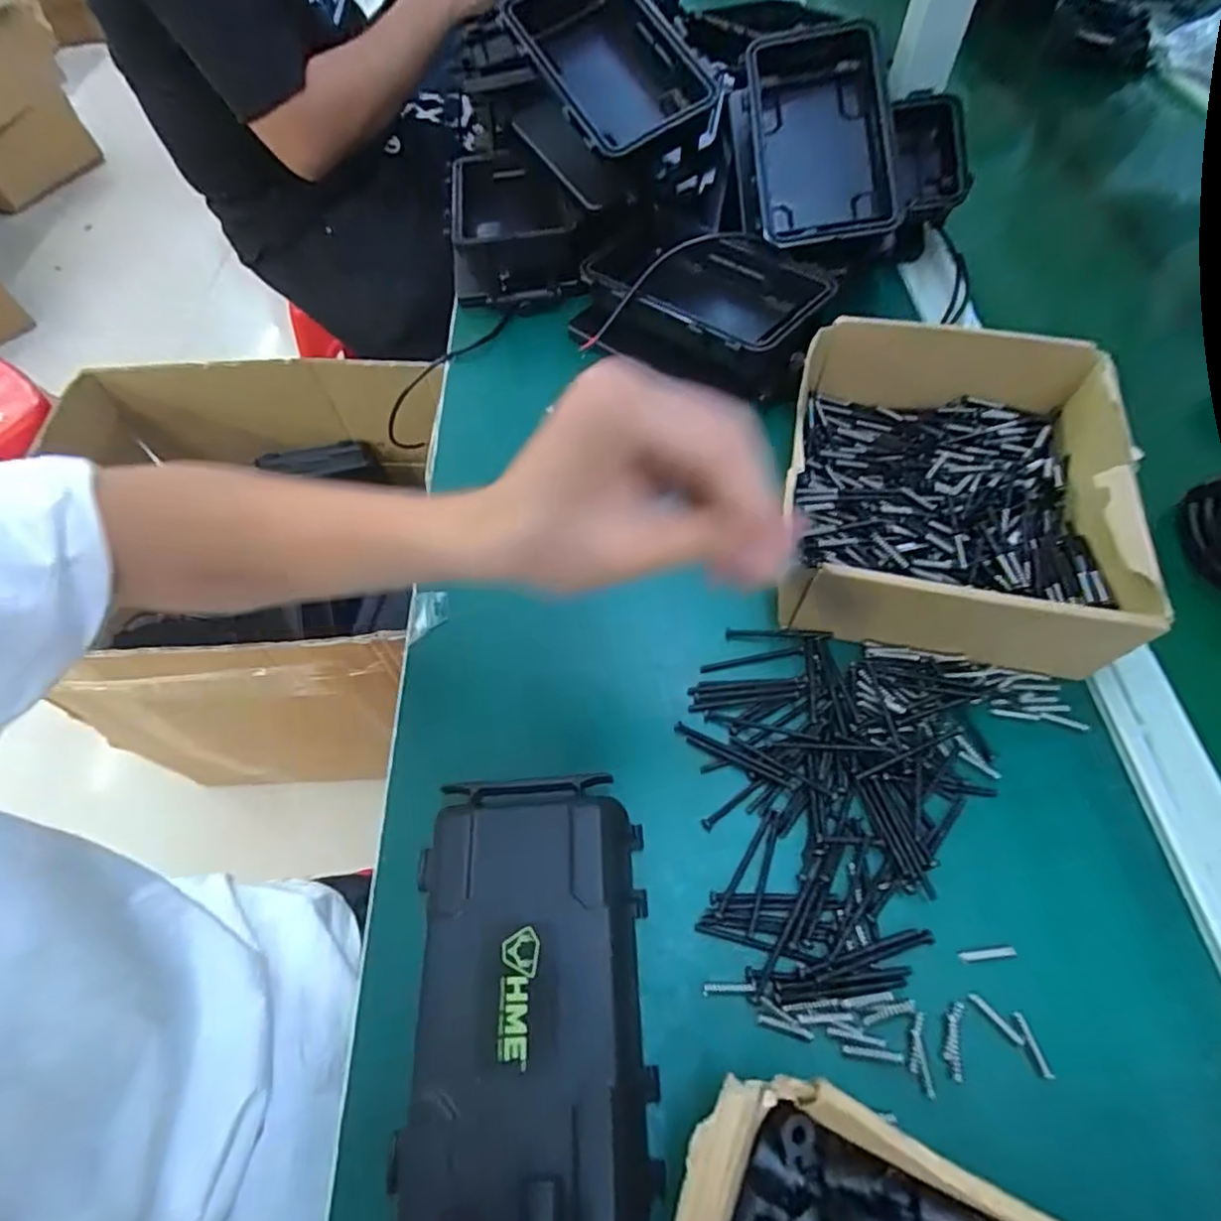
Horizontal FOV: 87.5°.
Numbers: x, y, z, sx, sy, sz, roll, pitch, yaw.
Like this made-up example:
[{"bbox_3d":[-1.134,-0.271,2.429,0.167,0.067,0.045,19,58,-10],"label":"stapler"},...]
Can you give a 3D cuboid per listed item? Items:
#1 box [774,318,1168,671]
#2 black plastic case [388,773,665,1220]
[{"bbox_3d":[0.204,-0.079,0.391,0.186,0.065,0.210,12,60,7],"label":"box"},{"bbox_3d":[-0.033,0.166,0.274,0.100,0.033,0.183,0,62,-4],"label":"black plastic case"}]

